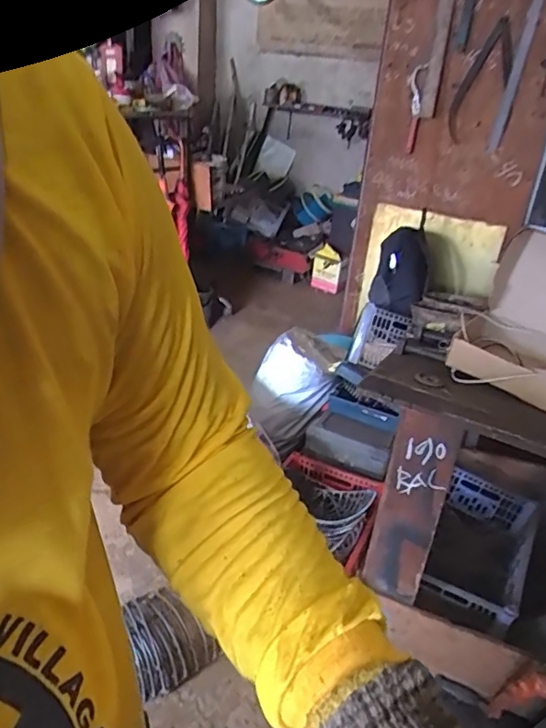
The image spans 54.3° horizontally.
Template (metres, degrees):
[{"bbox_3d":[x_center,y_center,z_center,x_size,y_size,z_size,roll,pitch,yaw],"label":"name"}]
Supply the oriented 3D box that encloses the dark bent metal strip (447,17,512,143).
[{"bbox_3d":[0.629,-0.835,1.606,0.038,0.344,0.116,-16,60,-33],"label":"dark bent metal strip"}]

